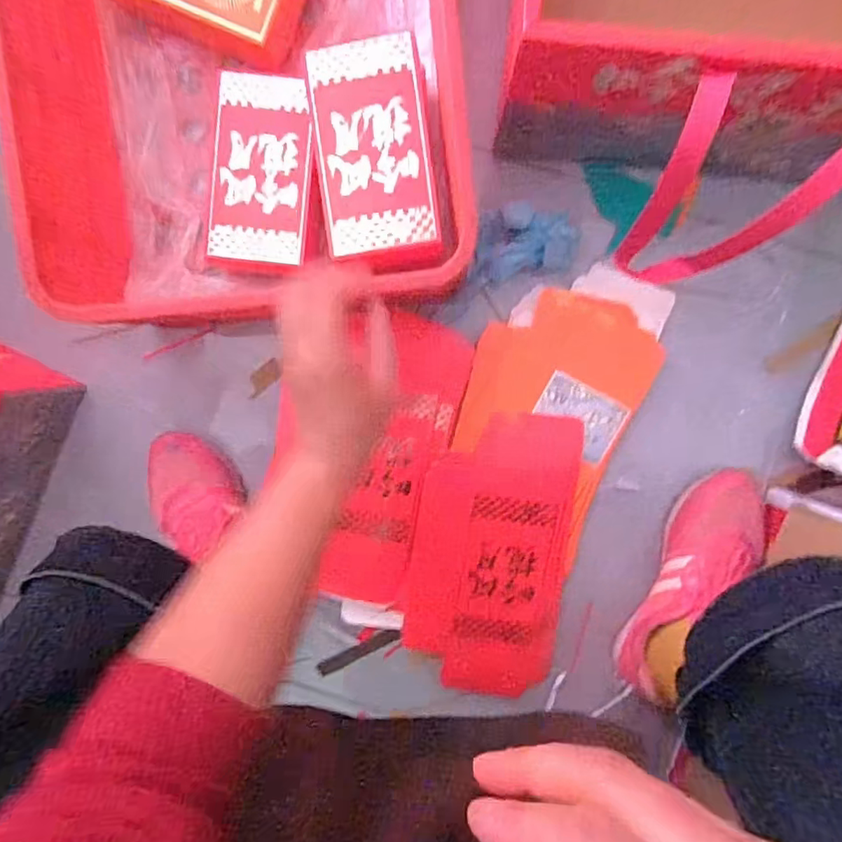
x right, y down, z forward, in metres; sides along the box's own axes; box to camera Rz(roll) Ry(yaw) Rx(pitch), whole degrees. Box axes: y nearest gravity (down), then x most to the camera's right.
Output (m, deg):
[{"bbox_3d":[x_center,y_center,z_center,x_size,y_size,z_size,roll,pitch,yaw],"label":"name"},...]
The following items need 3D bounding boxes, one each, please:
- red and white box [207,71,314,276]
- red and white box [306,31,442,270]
[{"bbox_3d":[-0.144,-0.225,0.502,0.089,0.027,0.173,7,96,1],"label":"red and white box"},{"bbox_3d":[-0.036,-0.214,0.442,0.093,0.022,0.172,-7,95,2],"label":"red and white box"}]

